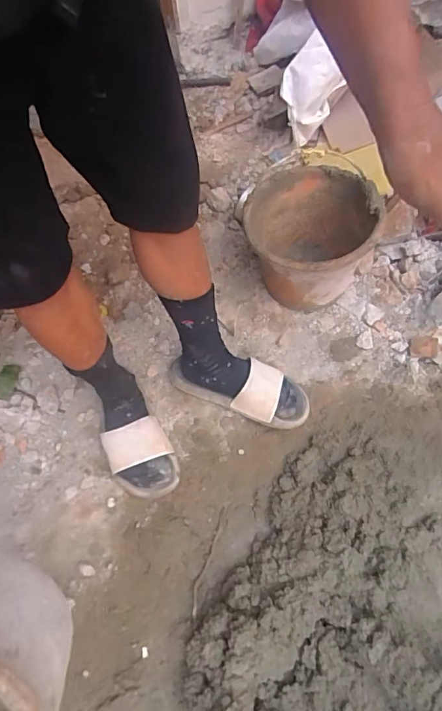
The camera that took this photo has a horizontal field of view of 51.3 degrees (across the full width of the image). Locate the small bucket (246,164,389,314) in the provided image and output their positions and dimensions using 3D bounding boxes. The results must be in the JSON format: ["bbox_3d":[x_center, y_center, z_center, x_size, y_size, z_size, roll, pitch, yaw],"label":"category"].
[{"bbox_3d":[0.182,-0.231,0.981,0.252,0.226,0.274,11,53,17],"label":"small bucket"}]

